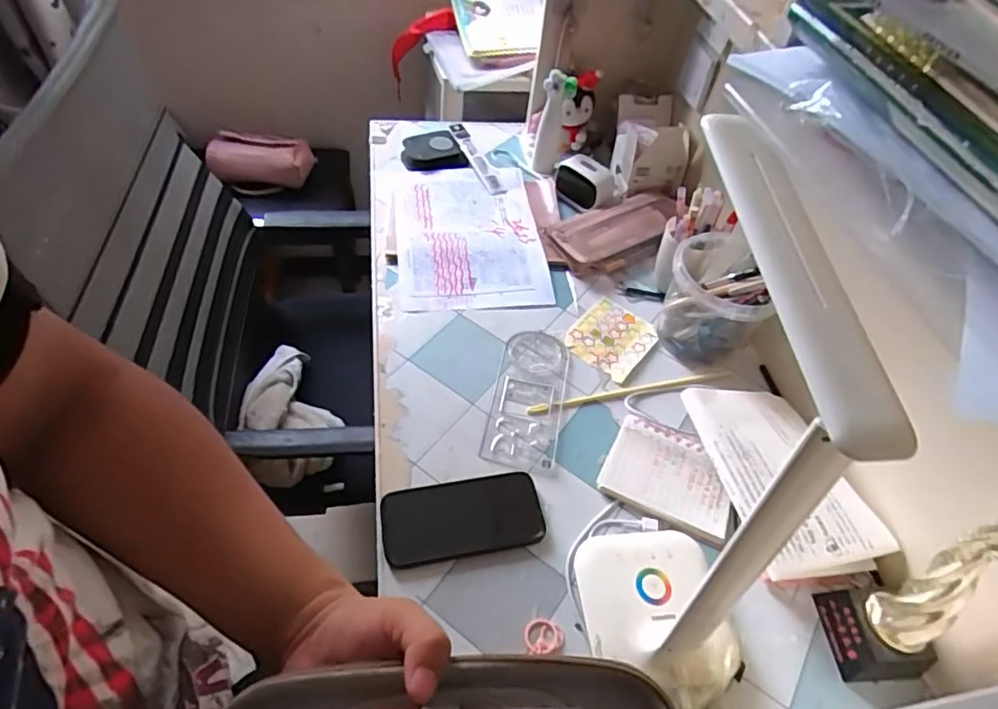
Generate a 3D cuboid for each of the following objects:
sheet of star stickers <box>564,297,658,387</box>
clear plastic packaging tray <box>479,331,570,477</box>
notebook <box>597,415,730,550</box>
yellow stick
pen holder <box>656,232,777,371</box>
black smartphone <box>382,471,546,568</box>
[{"bbox_3d":[0.148,-0.022,0.763,0.097,0.008,0.110,35,57,20],"label":"sheet of star stickers"},{"bbox_3d":[0.035,0.049,0.697,0.081,0.006,0.196,10,52,6],"label":"clear plastic packaging tray"},{"bbox_3d":[0.189,0.133,0.637,0.138,0.015,0.105,24,54,13],"label":"notebook"},{"bbox_3d":[0.163,0.044,0.710,0.267,0.008,0.012,-9,54,-12],"label":"yellow stick"},{"bbox_3d":[0.272,-0.071,0.732,0.123,0.129,0.123,2,52,-3],"label":"pen holder"},{"bbox_3d":[-0.037,0.167,0.593,0.160,0.007,0.078,-7,53,-10],"label":"black smartphone"}]

